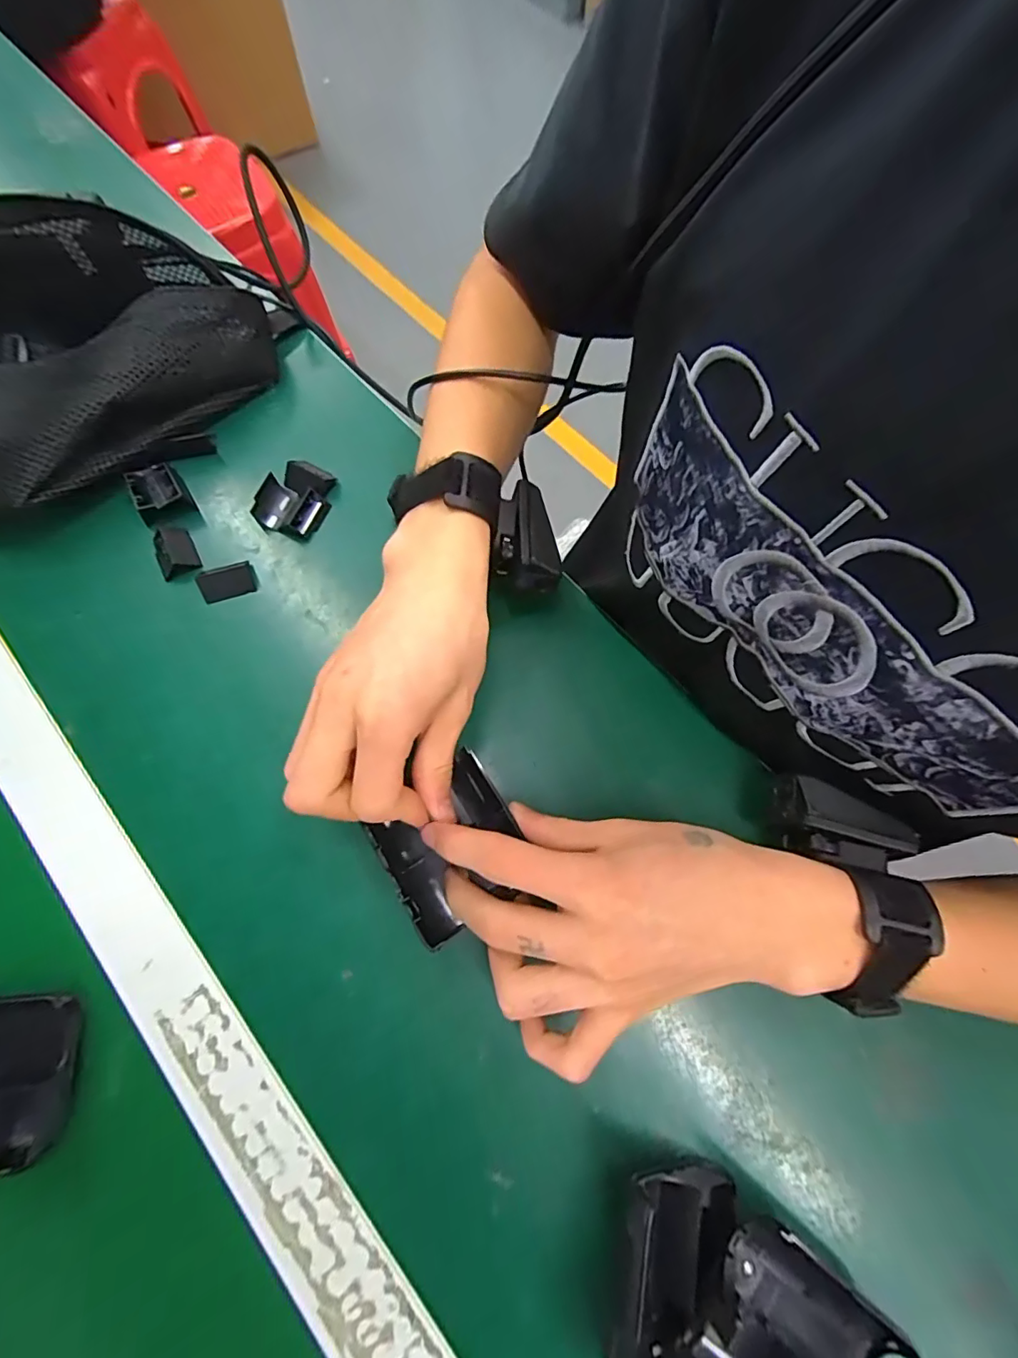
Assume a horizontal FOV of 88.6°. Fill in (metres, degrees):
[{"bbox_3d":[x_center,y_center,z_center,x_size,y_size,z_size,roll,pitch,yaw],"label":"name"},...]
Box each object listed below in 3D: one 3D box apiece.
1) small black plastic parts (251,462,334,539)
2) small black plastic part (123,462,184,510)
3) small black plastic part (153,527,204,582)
[{"bbox_3d":[-0.146,-0.124,0.359,0.041,0.016,0.054,17,71,5],"label":"small black plastic parts"},{"bbox_3d":[-0.240,-0.129,0.355,0.028,0.016,0.037,-33,74,-12],"label":"small black plastic part"},{"bbox_3d":[-0.223,-0.085,0.347,0.025,0.008,0.035,-25,73,-10],"label":"small black plastic part"}]

